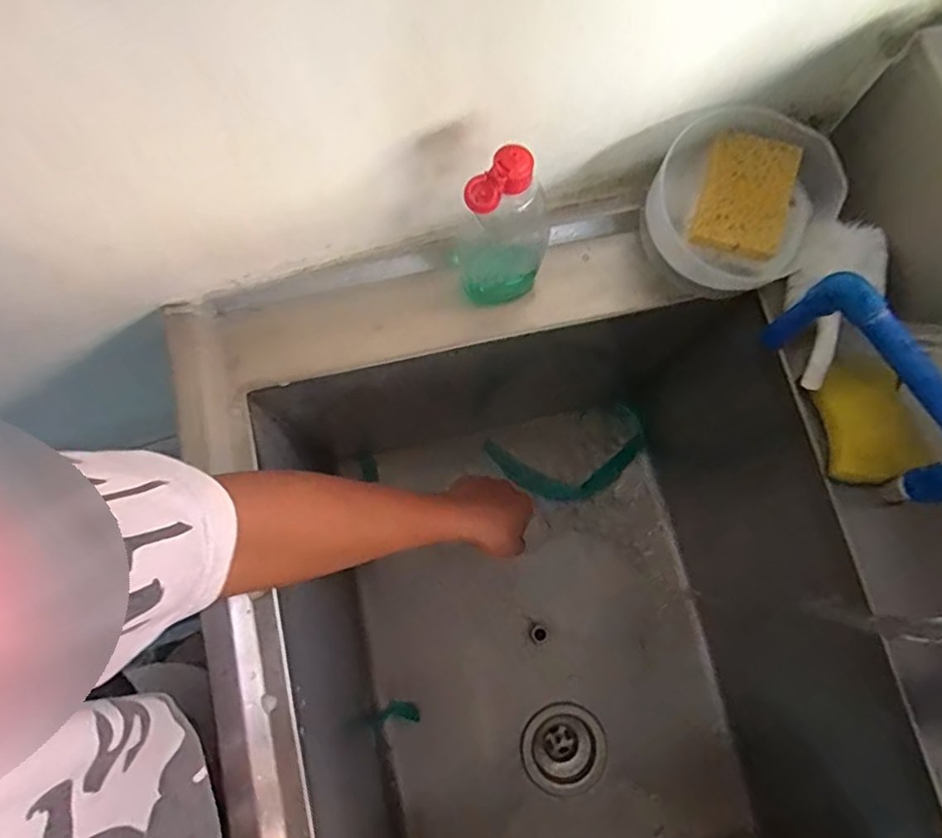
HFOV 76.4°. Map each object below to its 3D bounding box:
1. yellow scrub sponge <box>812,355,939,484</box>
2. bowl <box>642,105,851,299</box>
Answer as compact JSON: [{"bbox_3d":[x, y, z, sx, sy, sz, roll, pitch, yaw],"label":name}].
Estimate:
[{"bbox_3d":[0.327,0.003,0.491,0.076,0.025,0.108,-8,81,6],"label":"yellow scrub sponge"},{"bbox_3d":[0.227,-0.181,0.511,0.140,0.078,0.137,0,78,-1],"label":"bowl"}]

